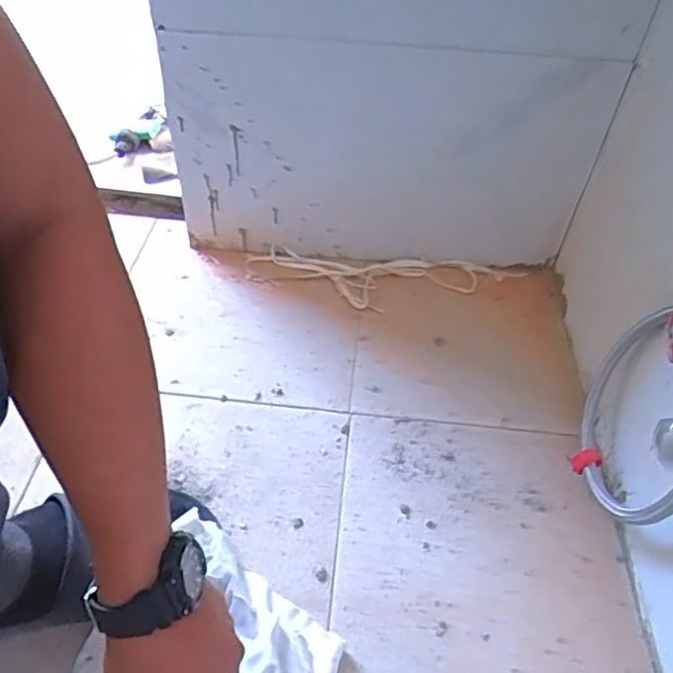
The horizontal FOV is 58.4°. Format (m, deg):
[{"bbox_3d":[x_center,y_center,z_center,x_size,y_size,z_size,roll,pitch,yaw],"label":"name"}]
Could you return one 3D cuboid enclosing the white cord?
[{"bbox_3d":[0.059,-0.072,0.771,0.349,0.016,0.088,3,48,-1],"label":"white cord"}]

